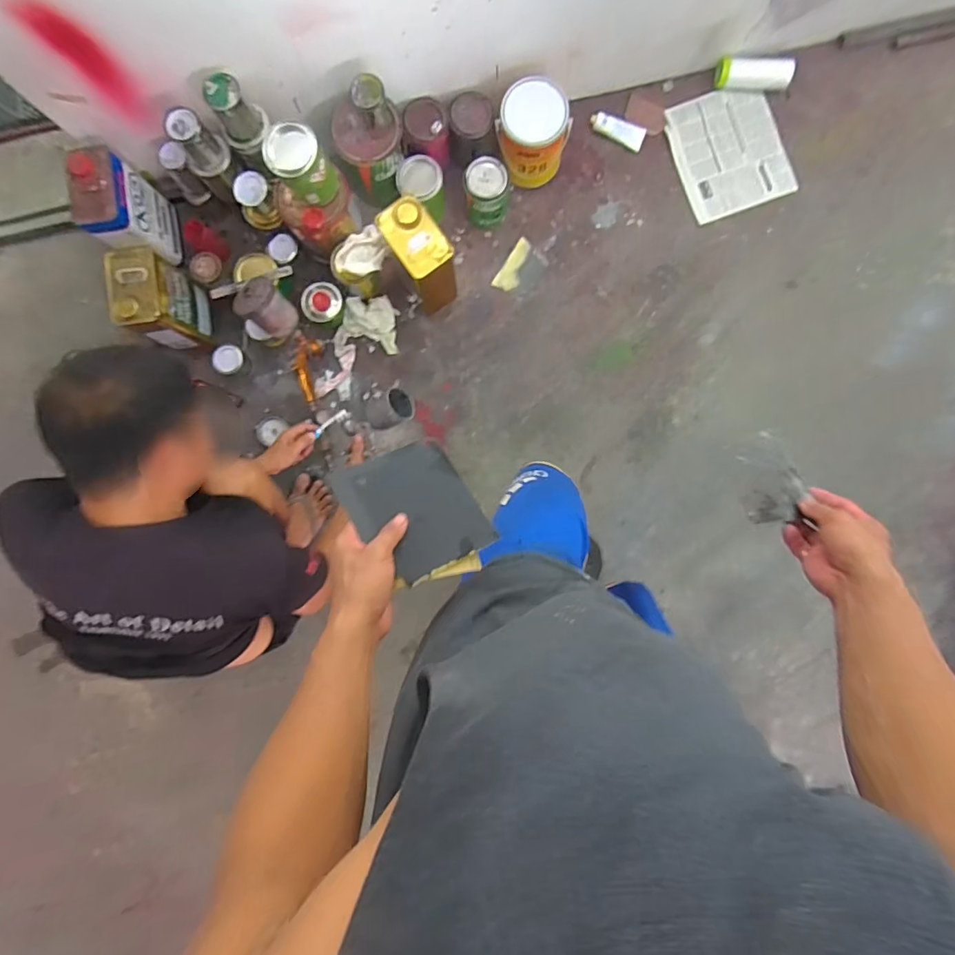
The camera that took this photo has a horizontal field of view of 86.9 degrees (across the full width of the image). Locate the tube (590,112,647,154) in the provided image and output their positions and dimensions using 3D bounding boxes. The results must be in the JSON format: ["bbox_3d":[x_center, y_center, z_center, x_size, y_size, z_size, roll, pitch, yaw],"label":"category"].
[{"bbox_3d":[0.361,-0.896,1.295,0.145,0.022,0.058,24,91,-1],"label":"tube"}]

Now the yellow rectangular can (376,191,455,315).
[{"bbox_3d":[-0.132,-0.518,1.189,0.125,0.234,0.178,-34,91,1],"label":"yellow rectangular can"}]

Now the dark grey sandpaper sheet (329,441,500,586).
[{"bbox_3d":[-0.069,0.032,0.549,0.127,0.011,0.146,-24,70,-23],"label":"dark grey sandpaper sheet"}]

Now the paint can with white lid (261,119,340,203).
[{"bbox_3d":[-0.366,-0.654,1.055,0.116,0.119,0.120,0,90,2],"label":"paint can with white lid"}]

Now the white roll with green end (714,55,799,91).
[{"bbox_3d":[0.693,-1.013,1.263,0.188,0.046,0.068,13,91,13],"label":"white roll with green end"}]

